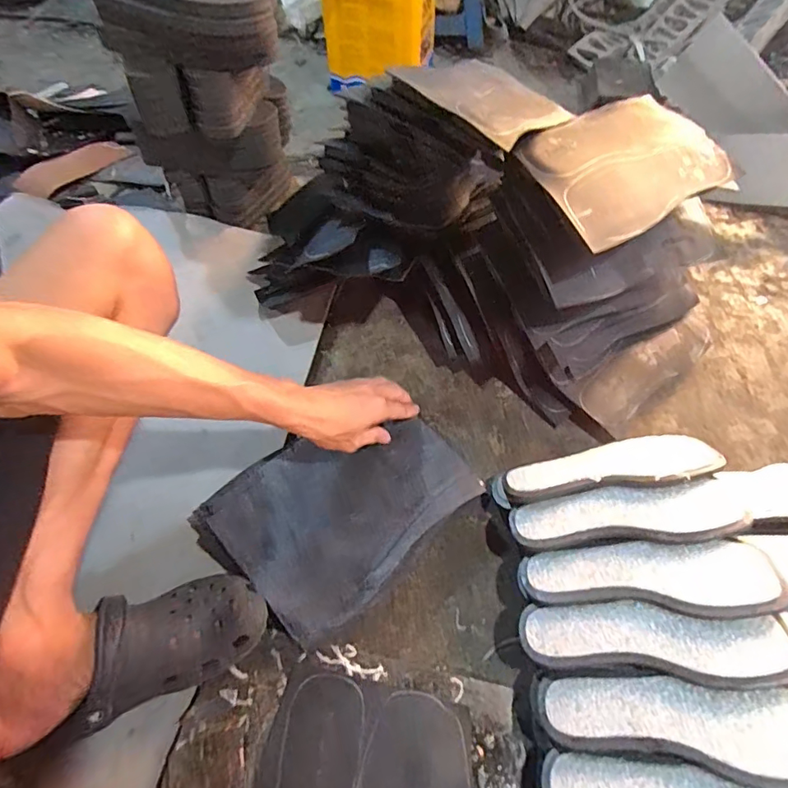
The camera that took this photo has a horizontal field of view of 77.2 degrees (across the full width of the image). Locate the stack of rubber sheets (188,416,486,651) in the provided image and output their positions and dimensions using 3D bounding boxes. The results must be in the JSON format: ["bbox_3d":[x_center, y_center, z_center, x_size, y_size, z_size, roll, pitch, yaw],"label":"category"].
[{"bbox_3d":[-0.063,0.128,0.583,0.282,0.024,0.205,-37,63,-22],"label":"stack of rubber sheets"}]

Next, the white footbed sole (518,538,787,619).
[{"bbox_3d":[0.257,0.189,0.511,0.239,0.020,0.074,-7,54,16],"label":"white footbed sole"}]

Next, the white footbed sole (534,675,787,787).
[{"bbox_3d":[0.256,0.294,0.440,0.240,0.016,0.071,-4,54,18],"label":"white footbed sole"}]

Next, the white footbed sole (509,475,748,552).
[{"bbox_3d":[0.255,0.136,0.554,0.238,0.024,0.071,-9,55,12],"label":"white footbed sole"}]

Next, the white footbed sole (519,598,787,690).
[{"bbox_3d":[0.248,0.238,0.479,0.237,0.014,0.066,-3,54,19],"label":"white footbed sole"}]

